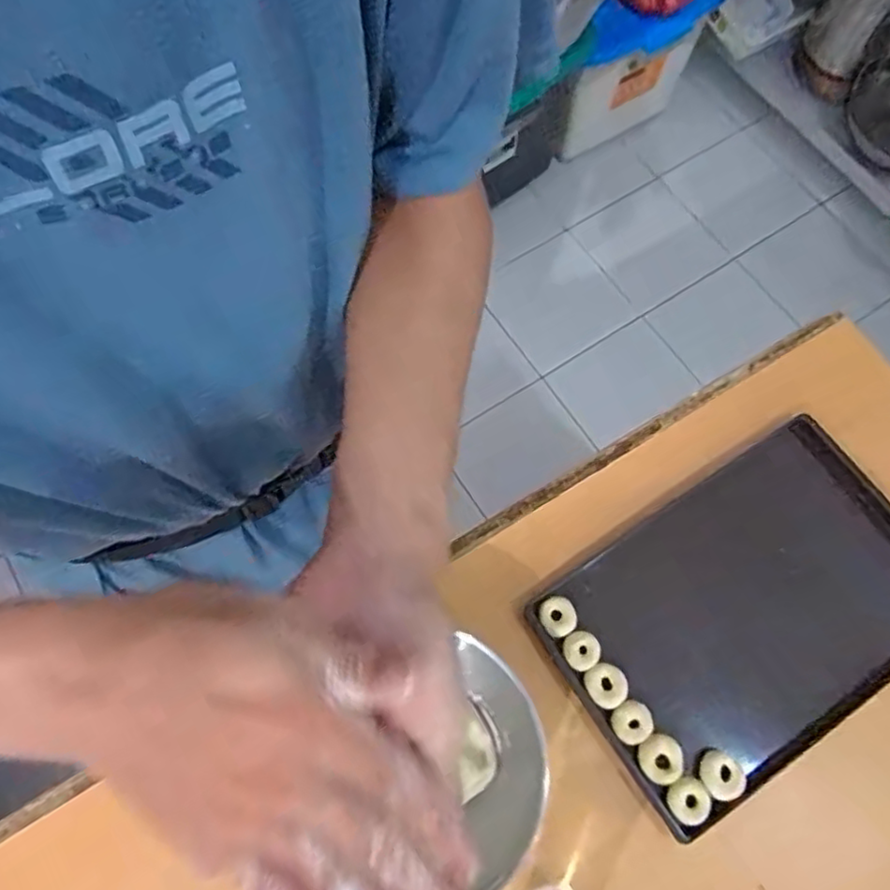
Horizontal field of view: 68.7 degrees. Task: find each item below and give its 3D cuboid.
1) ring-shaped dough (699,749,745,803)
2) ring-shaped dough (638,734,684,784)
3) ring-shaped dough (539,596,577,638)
[{"bbox_3d":[0.248,0.295,0.580,0.035,0.014,0.040,1,71,1],"label":"ring-shaped dough"},{"bbox_3d":[0.196,0.286,0.592,0.040,0.011,0.038,0,71,0],"label":"ring-shaped dough"},{"bbox_3d":[0.109,0.165,0.626,0.034,0.009,0.037,0,71,0],"label":"ring-shaped dough"}]

